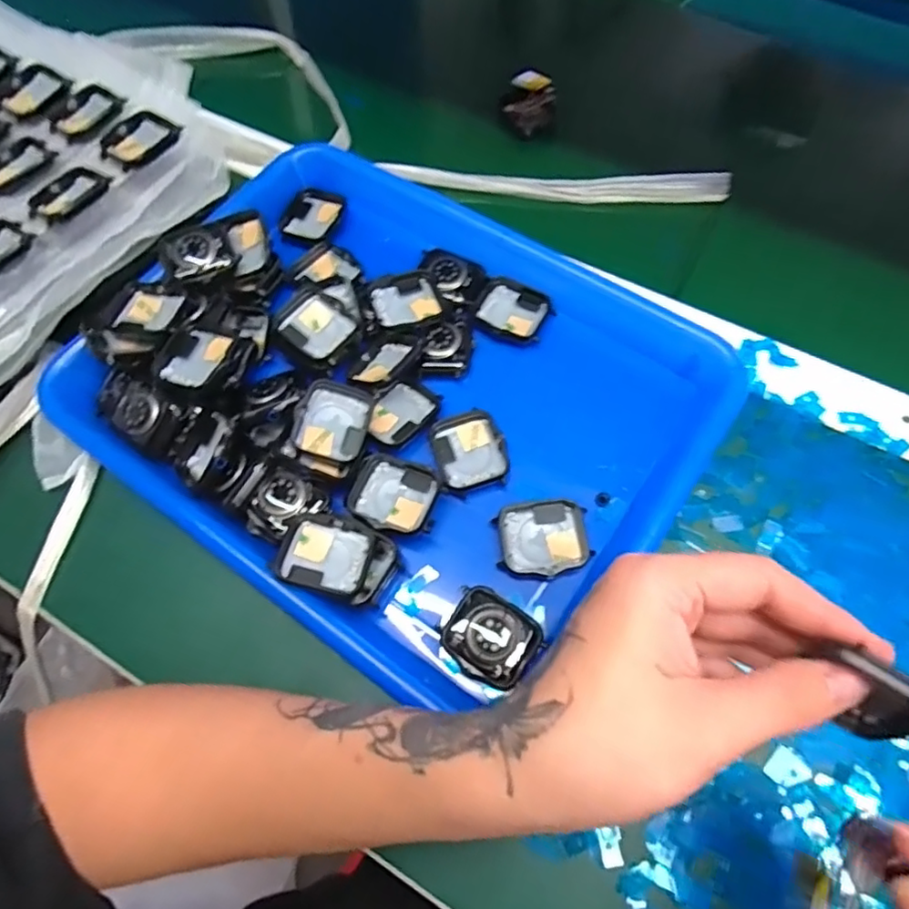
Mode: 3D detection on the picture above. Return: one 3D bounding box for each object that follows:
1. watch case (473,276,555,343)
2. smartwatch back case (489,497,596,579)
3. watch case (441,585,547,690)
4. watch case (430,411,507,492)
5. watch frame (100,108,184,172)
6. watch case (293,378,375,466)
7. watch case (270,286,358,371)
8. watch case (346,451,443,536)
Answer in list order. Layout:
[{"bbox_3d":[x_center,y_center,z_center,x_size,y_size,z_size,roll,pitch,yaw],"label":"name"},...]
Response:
[{"bbox_3d":[0.035,-0.087,0.361,0.043,0.008,0.037,23,69,13],"label":"watch case"},{"bbox_3d":[0.047,0.043,0.305,0.047,0.007,0.038,-7,66,0],"label":"smartwatch back case"},{"bbox_3d":[0.018,0.090,0.287,0.042,0.013,0.038,31,71,15],"label":"watch case"},{"bbox_3d":[0.009,-0.002,0.325,0.036,0.007,0.044,-16,66,-4],"label":"watch case"},{"bbox_3d":[-0.203,-0.203,0.383,0.041,0.007,0.048,30,69,18],"label":"watch frame"},{"bbox_3d":[-0.064,-0.019,0.319,0.035,0.012,0.043,16,68,10],"label":"watch case"},{"bbox_3d":[-0.081,-0.072,0.350,0.045,0.020,0.040,36,72,12],"label":"watch case"},{"bbox_3d":[-0.031,0.022,0.310,0.044,0.015,0.039,17,68,11],"label":"watch case"}]

